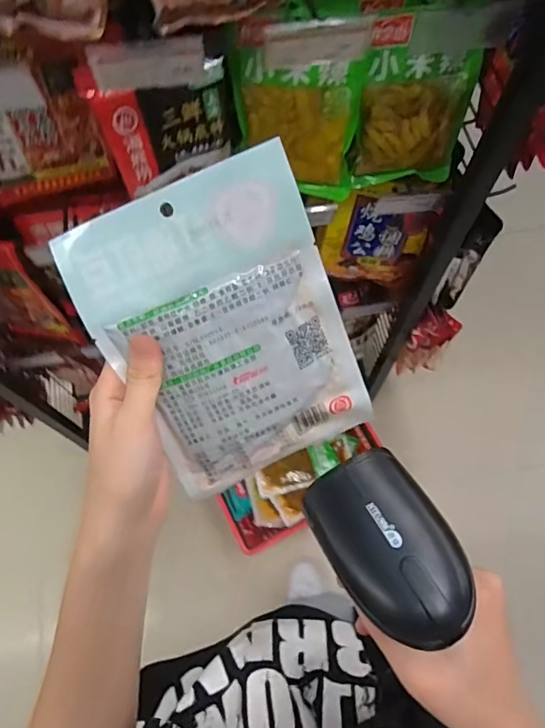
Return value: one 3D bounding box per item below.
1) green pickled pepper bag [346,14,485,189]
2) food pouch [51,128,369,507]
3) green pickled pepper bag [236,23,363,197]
[{"bbox_3d":[0.179,-0.320,0.619,0.144,0.200,0.023,-4,52,-4],"label":"green pickled pepper bag"},{"bbox_3d":[-0.027,-0.013,0.306,0.139,0.189,0.014,-23,25,2],"label":"food pouch"},{"bbox_3d":[0.032,-0.301,0.606,0.142,0.190,0.030,3,53,3],"label":"green pickled pepper bag"}]

